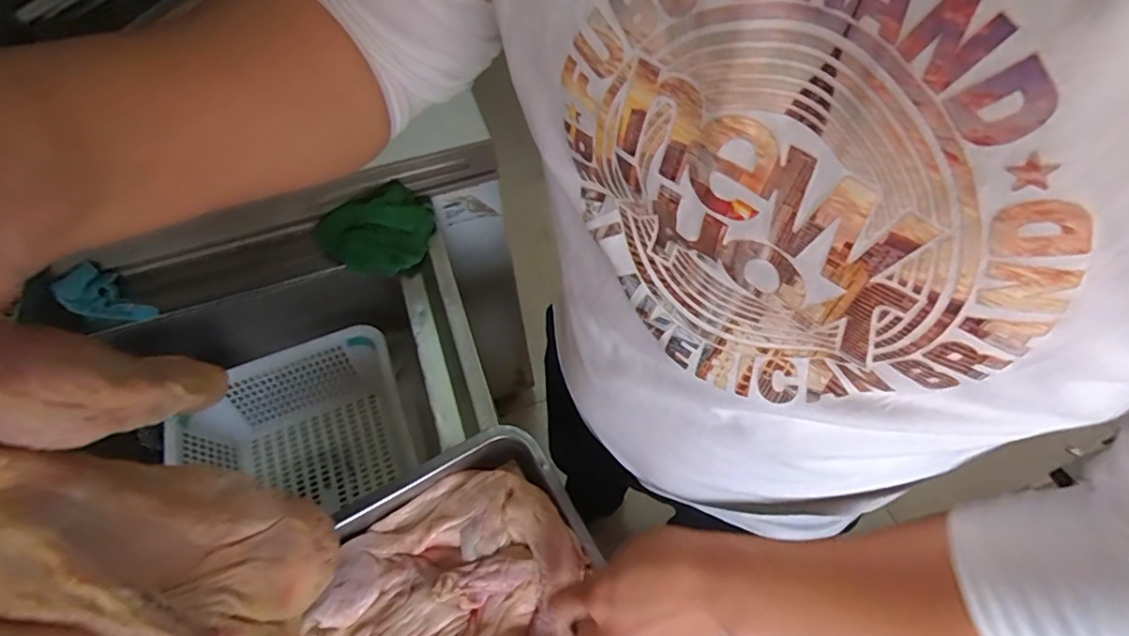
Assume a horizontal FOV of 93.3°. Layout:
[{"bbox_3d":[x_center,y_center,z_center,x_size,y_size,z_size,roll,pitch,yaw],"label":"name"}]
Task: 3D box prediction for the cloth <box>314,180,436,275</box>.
[{"bbox_3d":[-0.240,-0.117,0.713,0.122,0.046,0.142,38,66,23],"label":"cloth"}]

